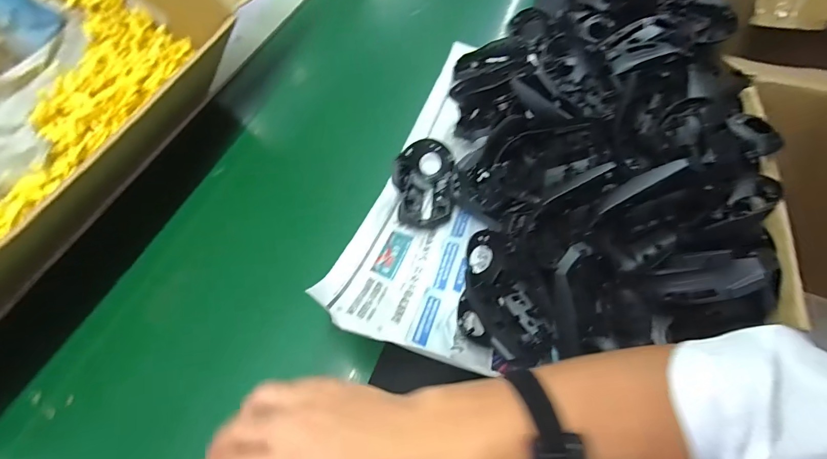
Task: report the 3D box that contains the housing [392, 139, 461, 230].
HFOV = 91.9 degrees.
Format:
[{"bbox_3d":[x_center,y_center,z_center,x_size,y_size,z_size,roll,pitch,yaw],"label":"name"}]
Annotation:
[{"bbox_3d":[0.014,-0.053,0.480,0.075,0.037,0.117,-8,58,-3],"label":"housing"}]

